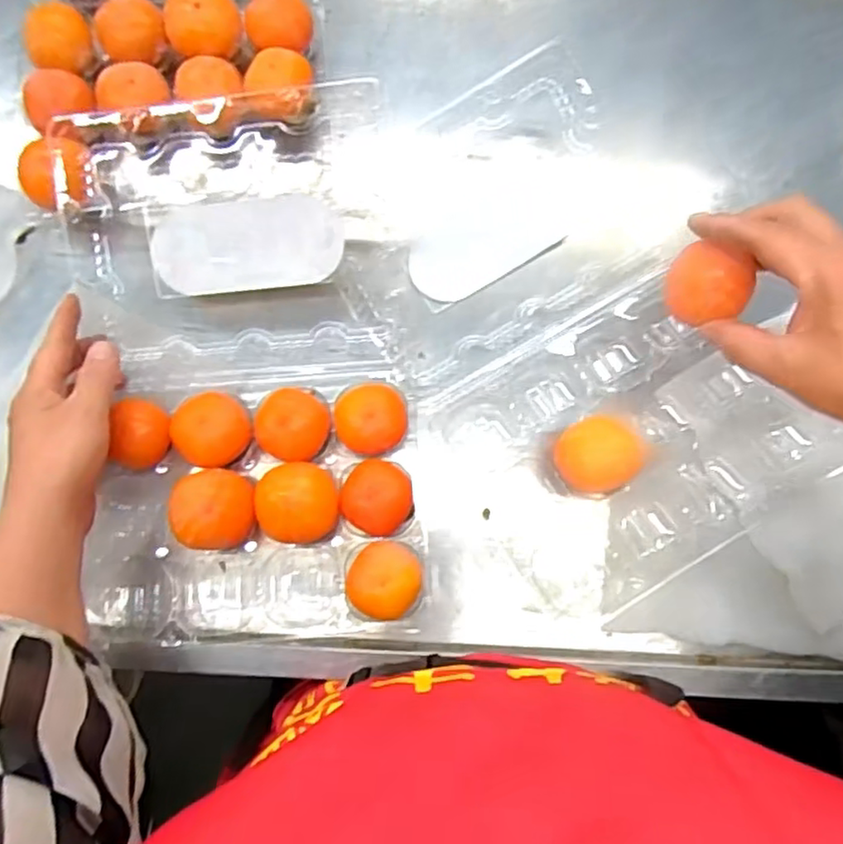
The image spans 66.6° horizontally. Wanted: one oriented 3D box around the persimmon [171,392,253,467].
[{"bbox_3d":[-0.146,0.006,0.451,0.048,0.043,0.050,32,80,3],"label":"persimmon"}]

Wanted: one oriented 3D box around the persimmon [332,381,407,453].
[{"bbox_3d":[-0.036,-0.001,0.464,0.051,0.041,0.050,-2,80,-3],"label":"persimmon"}]

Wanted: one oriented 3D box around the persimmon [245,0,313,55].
[{"bbox_3d":[-0.113,-0.316,0.511,0.050,0.047,0.050,0,83,-2],"label":"persimmon"}]

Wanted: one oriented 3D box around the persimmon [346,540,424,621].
[{"bbox_3d":[-0.026,0.109,0.450,0.050,0.053,0.050,0,80,-3],"label":"persimmon"}]

